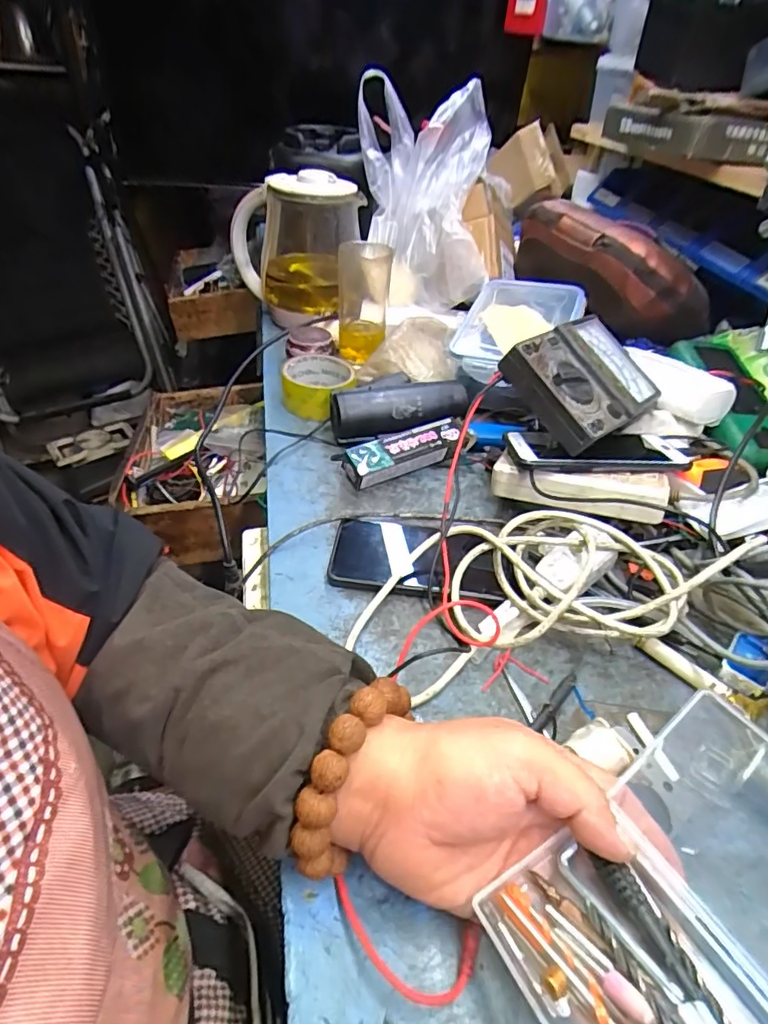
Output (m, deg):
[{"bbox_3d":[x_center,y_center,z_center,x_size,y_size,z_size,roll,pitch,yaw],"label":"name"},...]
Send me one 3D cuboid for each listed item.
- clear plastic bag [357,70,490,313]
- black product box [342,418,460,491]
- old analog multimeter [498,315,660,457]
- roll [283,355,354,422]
[{"bbox_3d":[0.051,-0.405,0.725,0.168,0.248,0.107,3,40,-2],"label":"clear plastic bag"},{"bbox_3d":[0.024,-0.061,0.572,0.134,0.035,0.041,-20,46,-26],"label":"black product box"},{"bbox_3d":[0.194,-0.127,0.526,0.170,0.044,0.113,-30,80,-38],"label":"old analog multimeter"},{"bbox_3d":[-0.078,-0.151,0.660,0.095,0.047,0.095,3,40,-2],"label":"roll"}]

